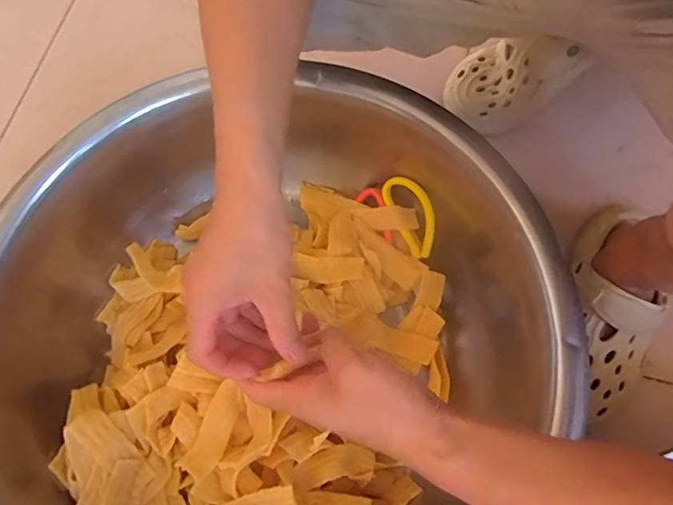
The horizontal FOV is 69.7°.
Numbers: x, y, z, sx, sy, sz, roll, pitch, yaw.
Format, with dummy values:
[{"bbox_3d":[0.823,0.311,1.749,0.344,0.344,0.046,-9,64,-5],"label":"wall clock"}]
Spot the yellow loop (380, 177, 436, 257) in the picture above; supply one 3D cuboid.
[{"bbox_3d":[0.091,-0.045,0.571,0.047,0.008,0.098,-27,86,23],"label":"yellow loop"}]

